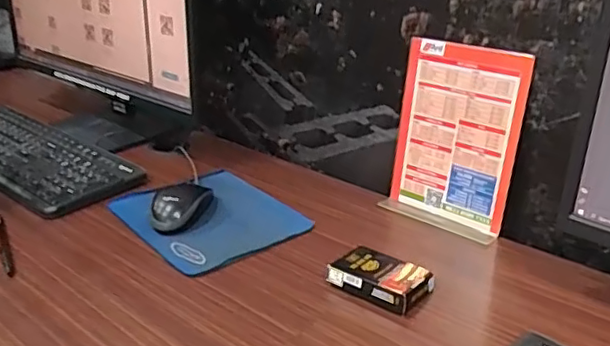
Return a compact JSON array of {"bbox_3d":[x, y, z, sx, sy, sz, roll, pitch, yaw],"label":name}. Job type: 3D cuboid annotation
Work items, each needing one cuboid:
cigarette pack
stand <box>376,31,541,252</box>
[{"bbox_3d":[0.077,0.106,0.602,0.091,0.027,0.061,15,30,31],"label":"cigarette pack"},{"bbox_3d":[0.173,-0.039,0.706,0.152,0.206,0.049,21,32,38],"label":"stand"}]

